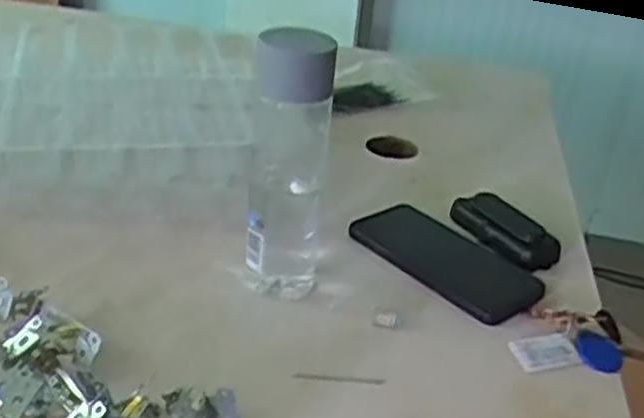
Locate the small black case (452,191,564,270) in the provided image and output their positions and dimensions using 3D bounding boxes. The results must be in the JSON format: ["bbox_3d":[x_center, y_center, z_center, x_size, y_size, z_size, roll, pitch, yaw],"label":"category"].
[{"bbox_3d":[0.163,0.018,0.708,0.047,0.022,0.102,-14,35,-31],"label":"small black case"}]

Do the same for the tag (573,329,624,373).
[{"bbox_3d":[0.207,0.107,0.588,0.039,0.004,0.041,13,35,-5],"label":"tag"}]

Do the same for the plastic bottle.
[{"bbox_3d":[-0.024,-0.032,0.575,0.053,0.205,0.053,3,30,-4],"label":"plastic bottle"}]

